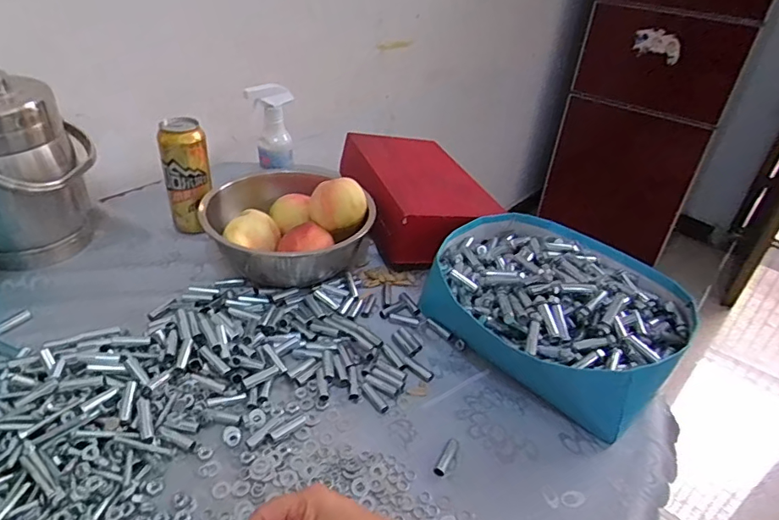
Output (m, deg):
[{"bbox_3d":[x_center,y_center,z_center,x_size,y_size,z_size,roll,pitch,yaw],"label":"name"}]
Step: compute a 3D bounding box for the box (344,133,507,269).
[{"bbox_3d":[0.046,-0.111,0.823,0.186,0.086,0.309,-6,38,-17],"label":"box"}]

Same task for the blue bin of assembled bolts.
[{"bbox_3d":[0.204,0.057,0.631,0.287,0.104,0.262,30,42,29],"label":"blue bin of assembled bolts"}]

